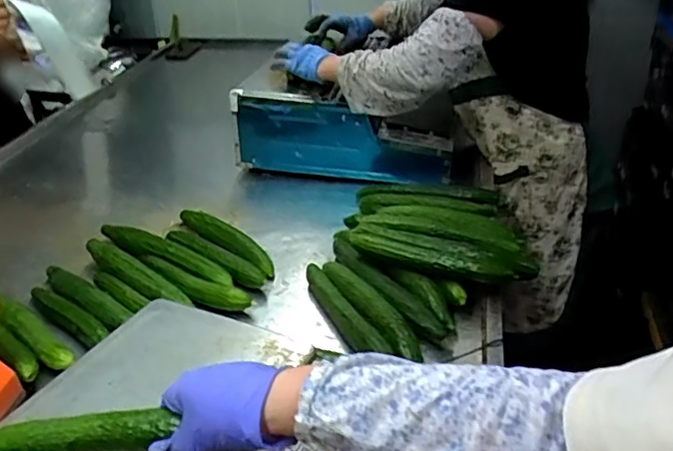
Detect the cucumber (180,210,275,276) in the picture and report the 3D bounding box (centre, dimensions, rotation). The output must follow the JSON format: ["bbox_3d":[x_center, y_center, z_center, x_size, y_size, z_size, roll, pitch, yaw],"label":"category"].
[{"bbox_3d":[-0.190,0.020,1.023,0.251,0.043,0.050,24,40,36],"label":"cucumber"}]

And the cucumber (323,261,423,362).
[{"bbox_3d":[0.043,0.114,0.841,0.042,0.038,0.243,-16,34,-22],"label":"cucumber"}]

